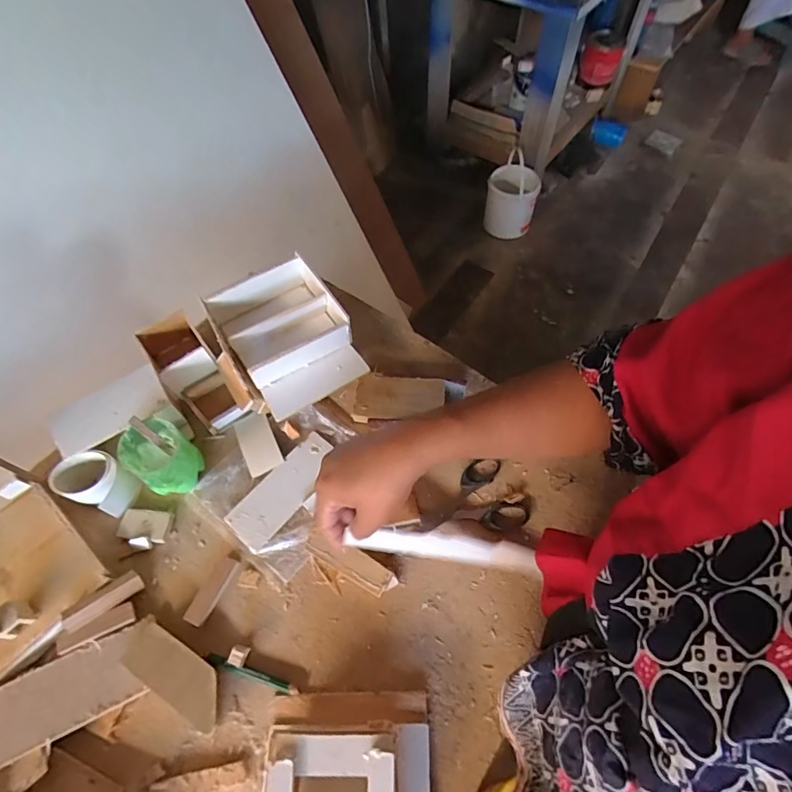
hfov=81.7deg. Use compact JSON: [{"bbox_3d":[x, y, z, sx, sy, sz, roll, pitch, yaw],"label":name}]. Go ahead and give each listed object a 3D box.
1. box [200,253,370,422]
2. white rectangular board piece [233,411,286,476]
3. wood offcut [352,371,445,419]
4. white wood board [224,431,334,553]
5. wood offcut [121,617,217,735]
[{"bbox_3d":[-0.125,-0.064,0.530,0.133,0.077,0.154,-31,64,-15],"label":"box"},{"bbox_3d":[-0.156,0.052,0.516,0.038,0.008,0.074,-24,62,-12],"label":"white rectangular board piece"},{"bbox_3d":[0.004,0.004,0.539,0.102,0.020,0.058,5,60,5],"label":"wood offcut"},{"bbox_3d":[-0.117,0.096,0.485,0.049,0.005,0.131,34,66,19],"label":"white wood board"},{"bbox_3d":[-0.188,0.236,0.391,0.101,0.006,0.039,31,51,10],"label":"wood offcut"}]

